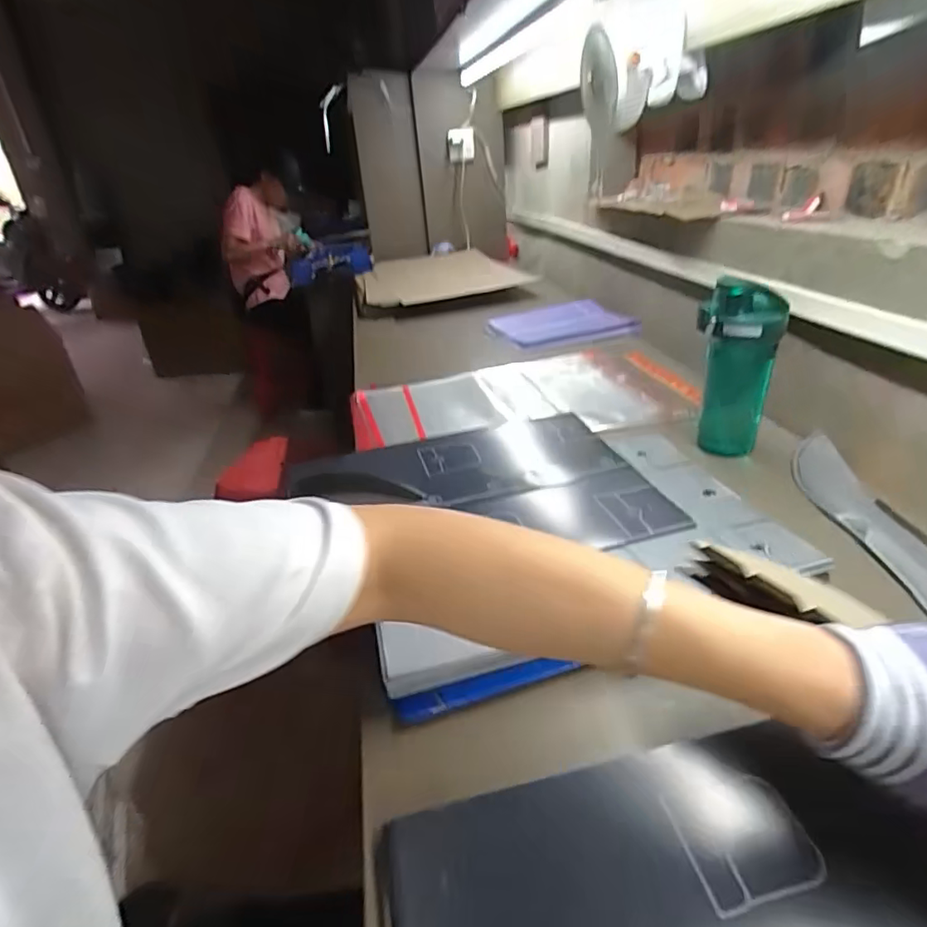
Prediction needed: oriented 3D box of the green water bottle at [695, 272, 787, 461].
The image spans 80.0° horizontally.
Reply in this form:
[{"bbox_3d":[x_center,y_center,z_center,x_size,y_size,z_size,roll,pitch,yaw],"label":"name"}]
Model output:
[{"bbox_3d":[0.337,-0.112,0.694,0.091,0.223,0.086,12,33,26],"label":"green water bottle"}]

